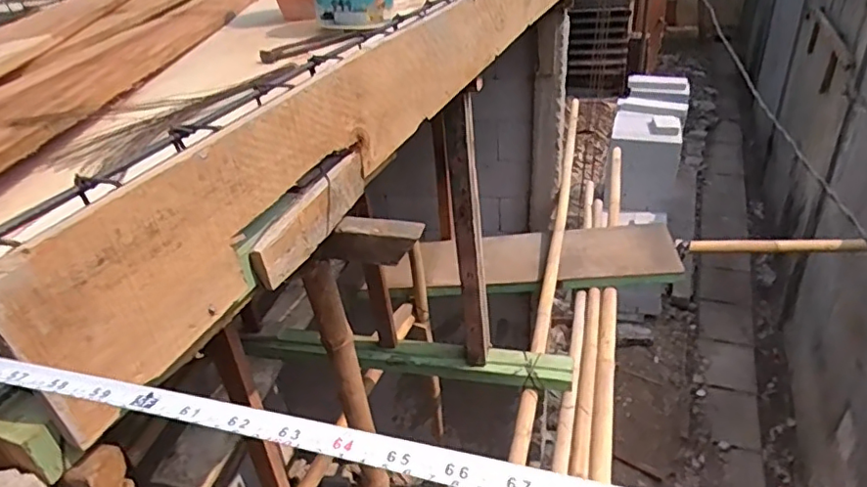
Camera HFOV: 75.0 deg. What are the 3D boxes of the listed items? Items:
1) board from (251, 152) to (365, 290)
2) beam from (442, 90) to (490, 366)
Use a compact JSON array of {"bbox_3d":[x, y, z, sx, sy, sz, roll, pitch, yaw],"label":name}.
[{"bbox_3d":[-0.159,-0.035,0.745,0.024,0.065,0.253,7,34,19],"label":"board"},{"bbox_3d":[0.104,0.017,1.646,0.102,0.878,0.106,-2,32,4],"label":"beam"}]

